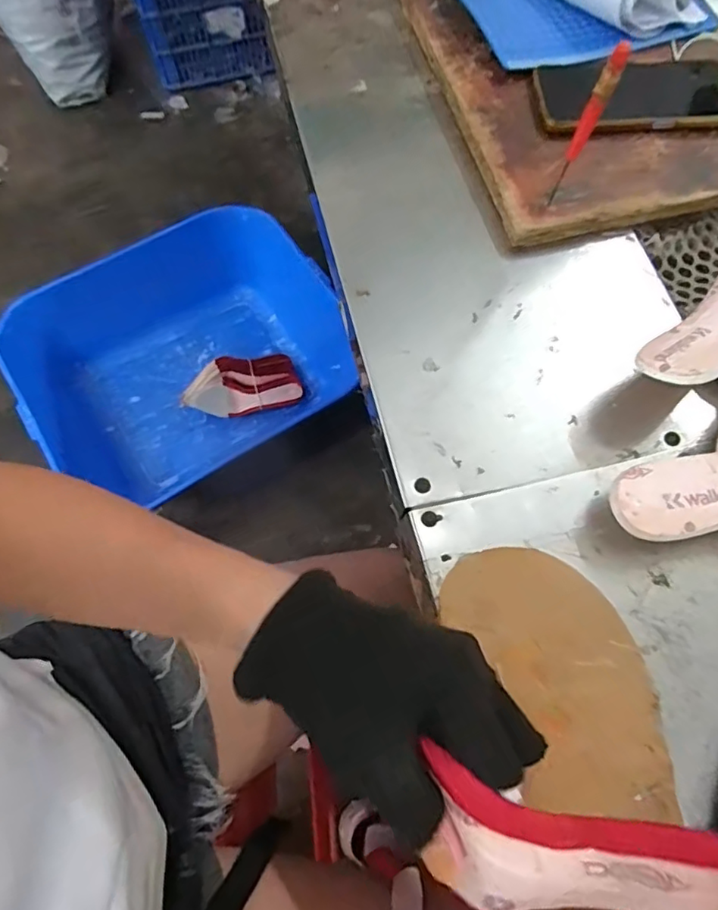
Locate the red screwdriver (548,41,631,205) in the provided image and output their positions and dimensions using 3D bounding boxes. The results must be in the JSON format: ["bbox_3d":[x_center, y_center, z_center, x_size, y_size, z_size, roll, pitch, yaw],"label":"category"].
[{"bbox_3d":[0.150,-0.211,0.376,0.012,0.117,0.011,26,70,10],"label":"red screwdriver"}]

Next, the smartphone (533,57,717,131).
[{"bbox_3d":[0.232,-0.306,0.474,0.166,0.010,0.086,-5,68,-2],"label":"smartphone"}]

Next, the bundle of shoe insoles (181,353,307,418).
[{"bbox_3d":[-0.237,-0.143,1.149,0.229,0.077,0.110,-12,68,-5],"label":"bundle of shoe insoles"}]

